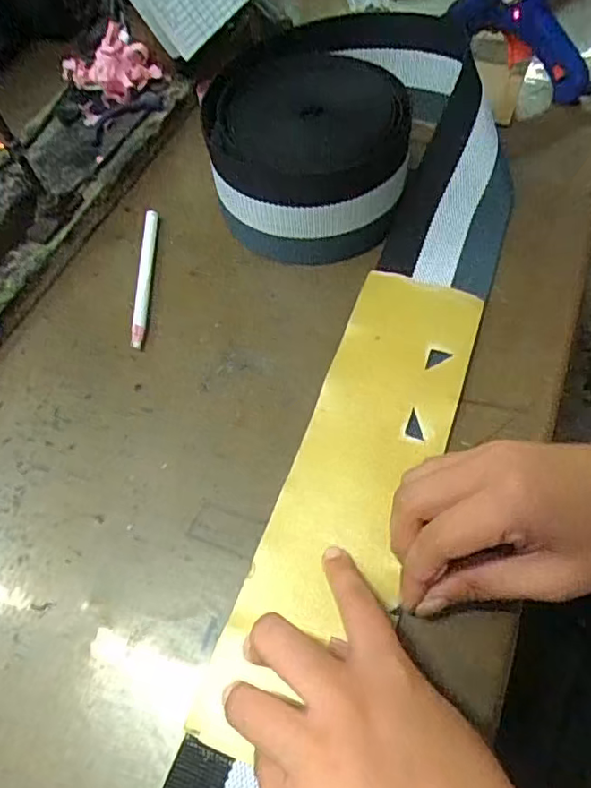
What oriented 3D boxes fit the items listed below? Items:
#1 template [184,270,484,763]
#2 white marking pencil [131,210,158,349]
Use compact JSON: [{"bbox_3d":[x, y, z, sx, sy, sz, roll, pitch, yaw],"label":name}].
[{"bbox_3d":[0.035,0.045,0.305,0.072,0.005,0.275,18,64,12],"label":"template"},{"bbox_3d":[-0.104,-0.082,0.393,0.010,0.009,0.118,-4,59,2],"label":"white marking pencil"}]

